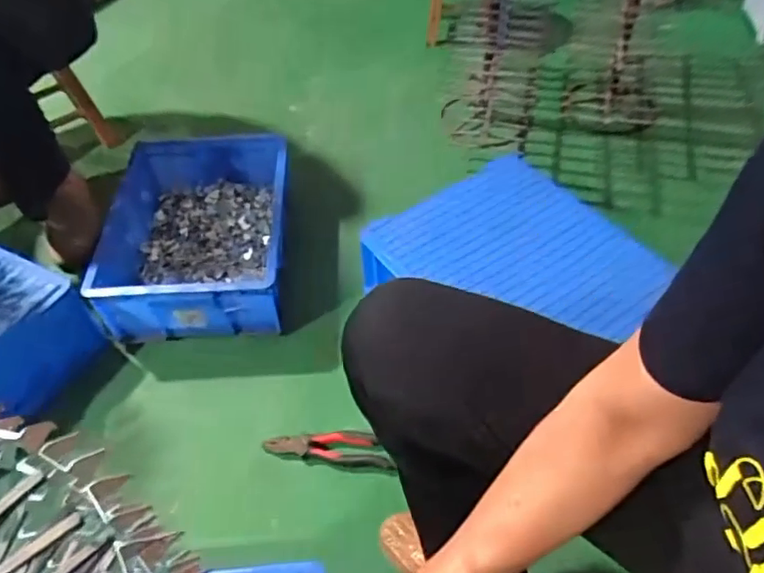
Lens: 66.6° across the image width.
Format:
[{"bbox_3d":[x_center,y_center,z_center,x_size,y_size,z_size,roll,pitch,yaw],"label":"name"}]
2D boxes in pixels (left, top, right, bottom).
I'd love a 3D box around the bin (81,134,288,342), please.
[{"bbox_3d":[-0.350,-0.097,1.109,0.331,0.150,0.393,-2,50,0],"label":"bin"}]

